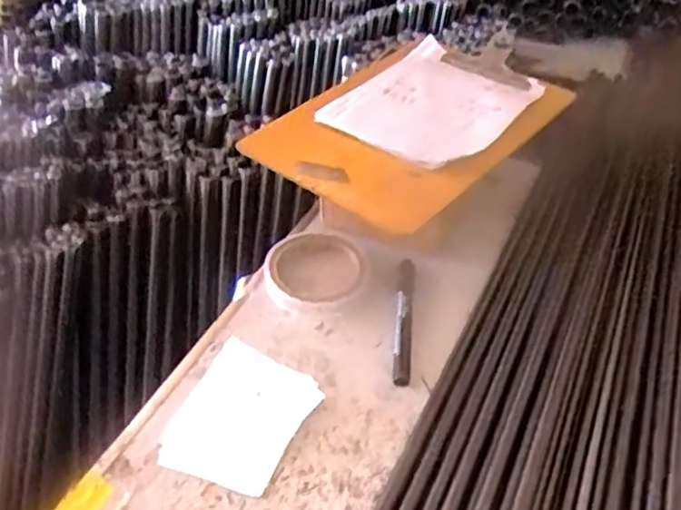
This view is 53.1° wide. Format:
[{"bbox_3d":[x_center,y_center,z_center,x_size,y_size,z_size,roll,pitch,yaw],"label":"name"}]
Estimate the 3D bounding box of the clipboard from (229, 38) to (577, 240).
[{"bbox_3d":[0.067,-0.126,0.637,0.186,0.024,0.275,32,51,30],"label":"clipboard"}]

